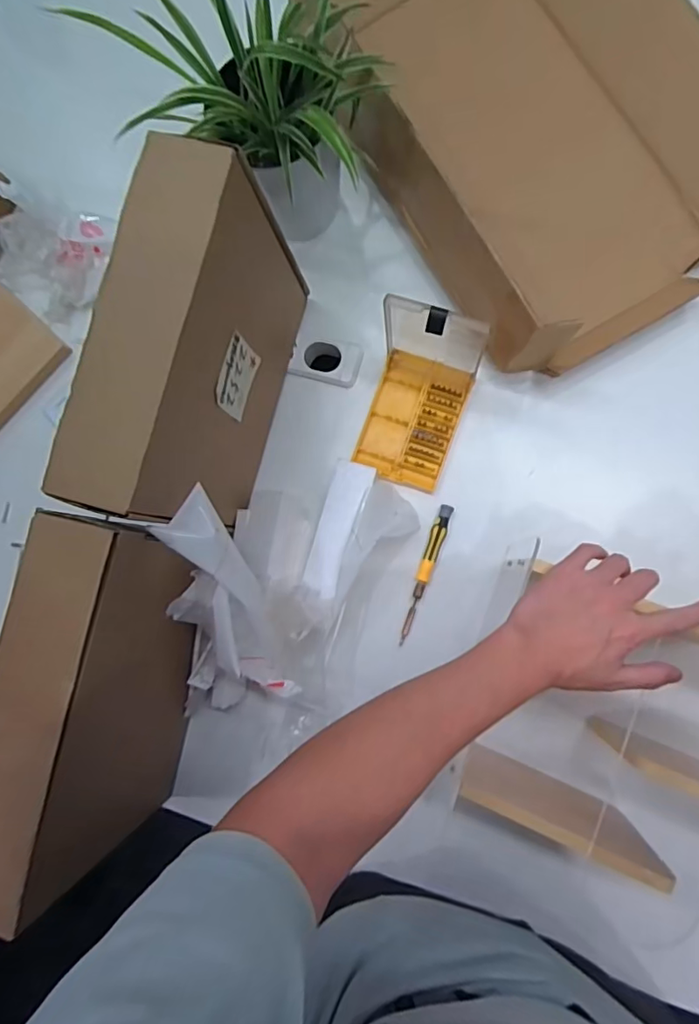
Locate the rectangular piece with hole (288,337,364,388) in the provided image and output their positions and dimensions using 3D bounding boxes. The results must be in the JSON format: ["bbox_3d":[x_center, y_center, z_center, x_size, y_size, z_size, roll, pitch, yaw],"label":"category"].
[{"bbox_3d":[-0.031,-0.198,0.698,0.089,0.008,0.058,10,85,7],"label":"rectangular piece with hole"}]

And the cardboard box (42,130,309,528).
[{"bbox_3d":[-0.155,-0.146,0.569,0.102,0.294,0.323,12,86,7],"label":"cardboard box"}]

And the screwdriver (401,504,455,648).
[{"bbox_3d":[0.092,0.076,0.661,0.018,0.011,0.176,19,87,8],"label":"screwdriver"}]

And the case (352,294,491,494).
[{"bbox_3d":[0.077,-0.137,0.610,0.122,0.158,0.192,17,86,8],"label":"case"}]

